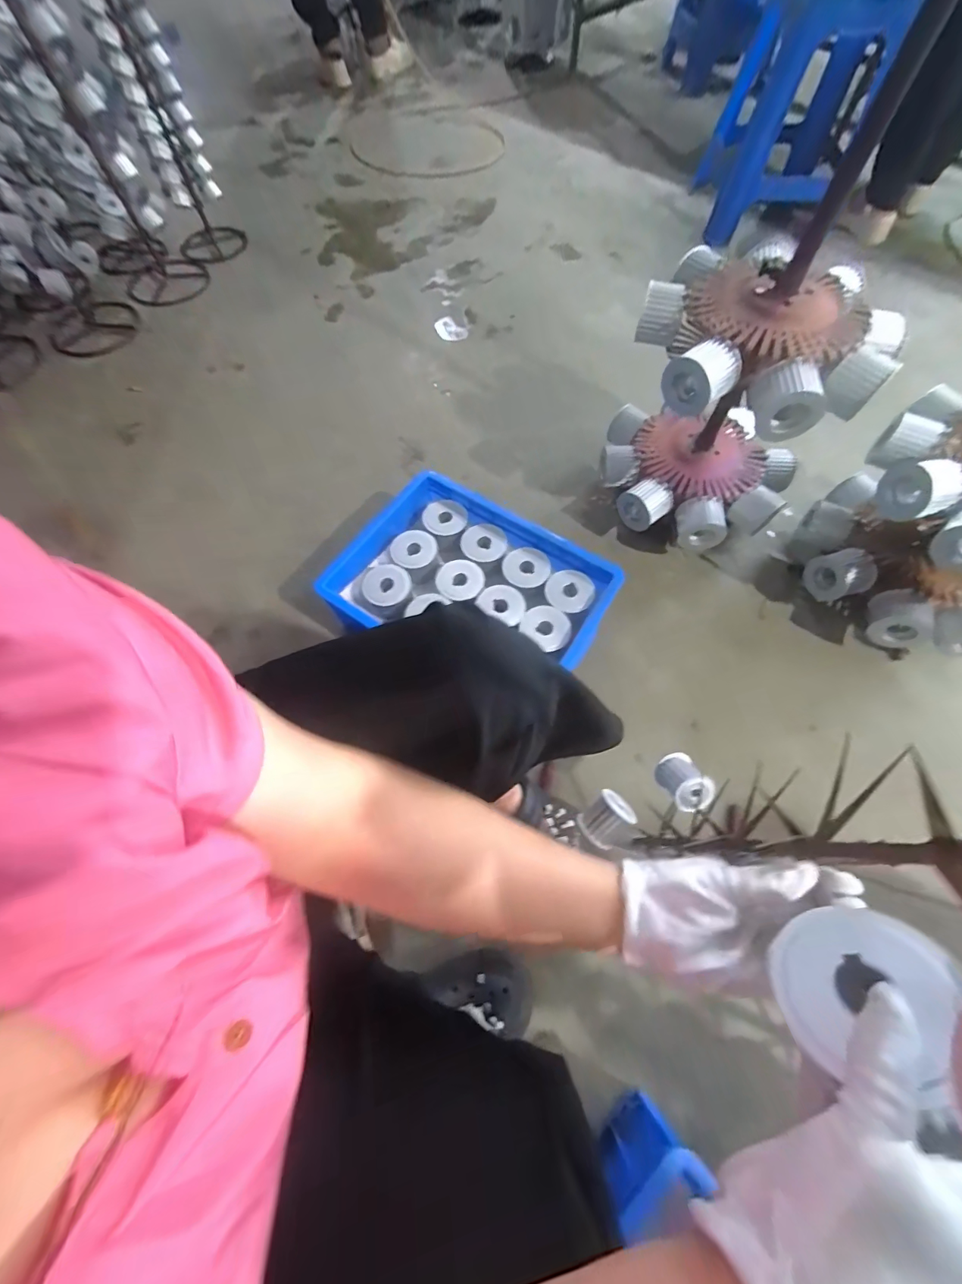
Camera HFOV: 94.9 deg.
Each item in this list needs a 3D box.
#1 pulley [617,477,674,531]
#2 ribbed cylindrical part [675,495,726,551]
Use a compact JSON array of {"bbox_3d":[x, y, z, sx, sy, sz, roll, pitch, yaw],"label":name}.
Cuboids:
[{"bbox_3d":[0.303,-0.255,0.817,0.067,0.071,0.077,-35,70,-14],"label":"pulley"},{"bbox_3d":[0.394,-0.211,0.800,0.076,0.080,0.066,1,66,1],"label":"ribbed cylindrical part"}]

